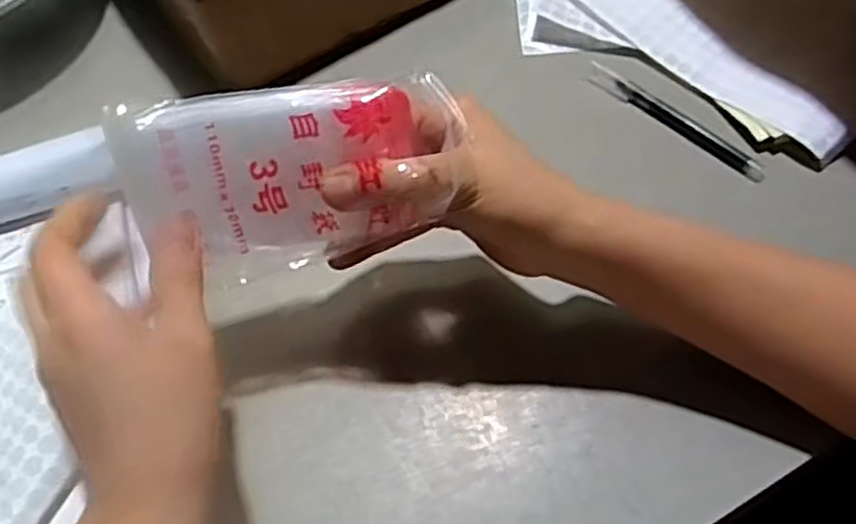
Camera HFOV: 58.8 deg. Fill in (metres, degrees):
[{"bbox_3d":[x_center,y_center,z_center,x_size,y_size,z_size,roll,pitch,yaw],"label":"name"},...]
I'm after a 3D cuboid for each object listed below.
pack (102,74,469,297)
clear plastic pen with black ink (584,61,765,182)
[{"bbox_3d":[-0.071,-0.037,0.362,0.148,0.088,0.022,-6,17,2],"label":"pack"},{"bbox_3d":[0.167,-0.096,0.513,0.135,0.008,0.018,39,68,21],"label":"clear plastic pen with black ink"}]

